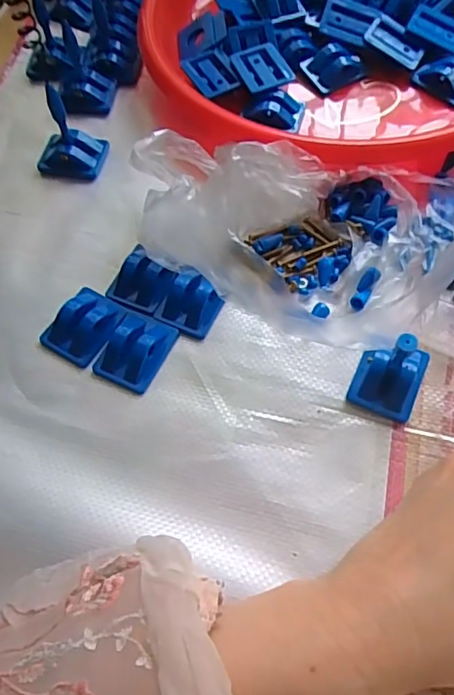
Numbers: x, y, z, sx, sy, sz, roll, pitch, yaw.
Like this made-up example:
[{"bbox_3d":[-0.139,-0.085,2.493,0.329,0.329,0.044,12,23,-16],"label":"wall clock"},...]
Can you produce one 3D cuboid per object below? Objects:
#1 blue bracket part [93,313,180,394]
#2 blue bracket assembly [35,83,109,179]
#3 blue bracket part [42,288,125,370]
[{"bbox_3d":[-0.052,0.000,0.309,0.033,0.011,0.044,22,65,13],"label":"blue bracket part"},{"bbox_3d":[-0.111,-0.146,0.366,0.043,0.053,0.033,9,63,7],"label":"blue bracket assembly"},{"bbox_3d":[-0.082,-0.014,0.318,0.036,0.014,0.046,27,66,15],"label":"blue bracket part"}]

